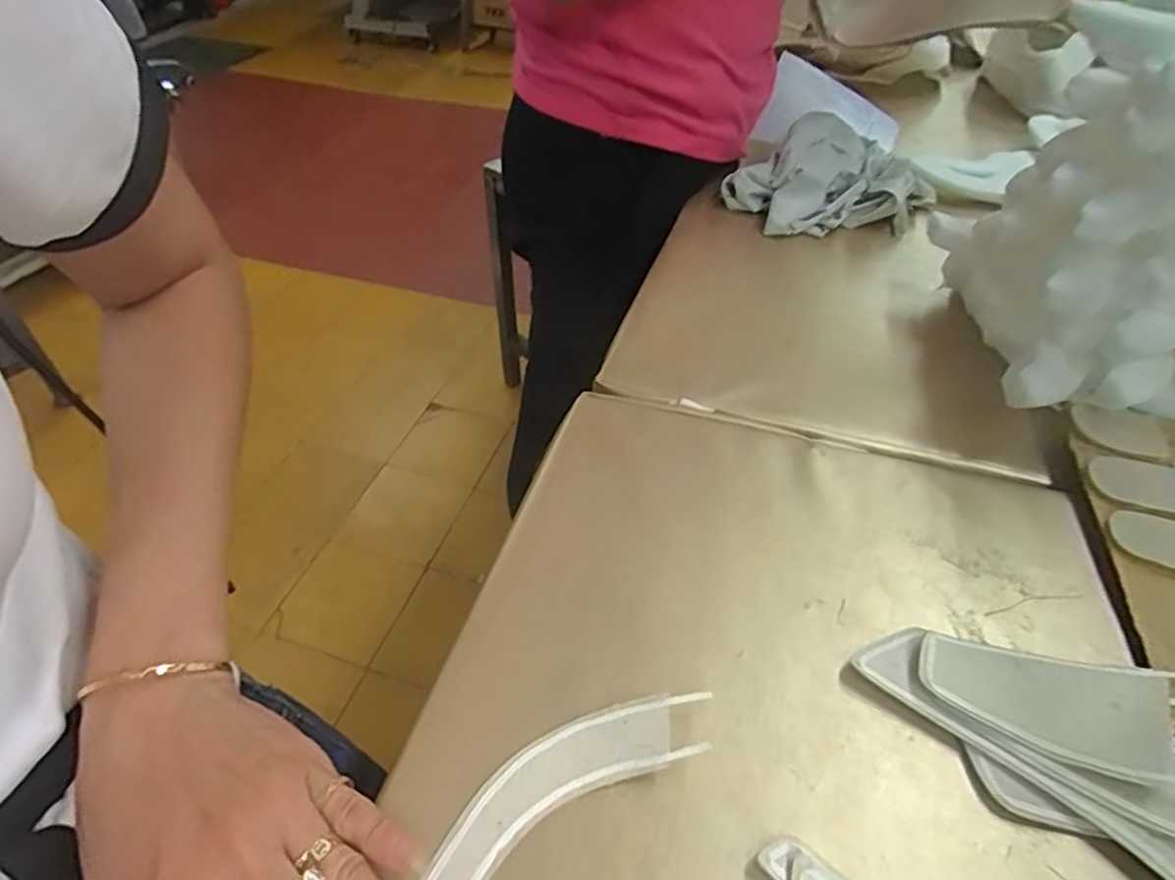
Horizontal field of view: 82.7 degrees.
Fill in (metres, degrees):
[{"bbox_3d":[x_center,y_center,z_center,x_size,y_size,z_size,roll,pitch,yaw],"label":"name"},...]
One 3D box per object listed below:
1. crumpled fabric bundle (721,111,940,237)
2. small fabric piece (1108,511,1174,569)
[{"bbox_3d":[0.213,-0.229,0.593,0.146,0.070,0.124,-17,47,-18],"label":"crumpled fabric bundle"},{"bbox_3d":[0.278,0.050,0.321,0.045,0.004,0.030,13,50,10],"label":"small fabric piece"}]

